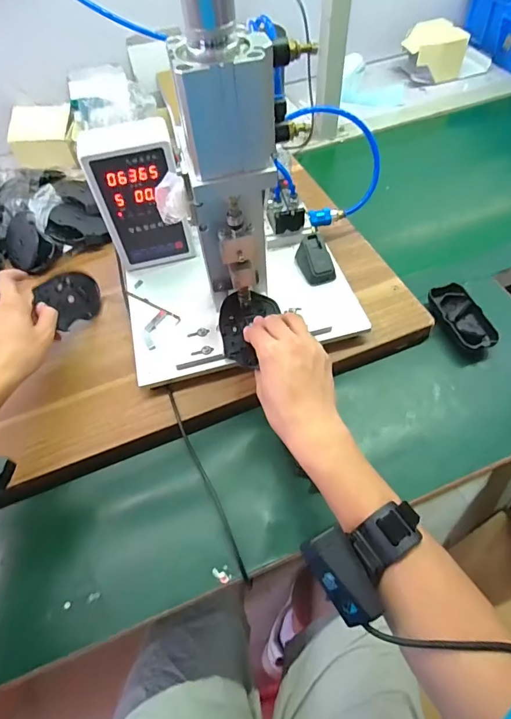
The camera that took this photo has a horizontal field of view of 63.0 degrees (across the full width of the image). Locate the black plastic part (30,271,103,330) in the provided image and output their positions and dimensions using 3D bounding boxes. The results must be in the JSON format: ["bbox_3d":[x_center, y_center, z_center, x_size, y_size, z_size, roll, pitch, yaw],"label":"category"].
[{"bbox_3d":[-0.256,-0.087,0.586,0.009,0.070,0.090,-21,18,35],"label":"black plastic part"}]

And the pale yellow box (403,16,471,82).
[{"bbox_3d":[0.416,-0.719,0.981,0.137,0.107,0.080,-2,57,2],"label":"pale yellow box"}]

